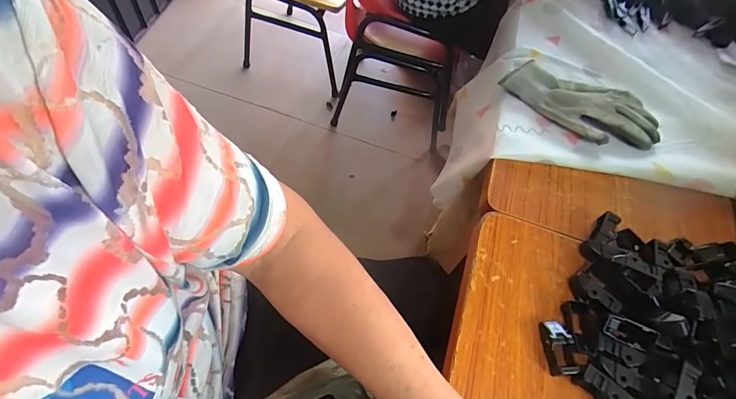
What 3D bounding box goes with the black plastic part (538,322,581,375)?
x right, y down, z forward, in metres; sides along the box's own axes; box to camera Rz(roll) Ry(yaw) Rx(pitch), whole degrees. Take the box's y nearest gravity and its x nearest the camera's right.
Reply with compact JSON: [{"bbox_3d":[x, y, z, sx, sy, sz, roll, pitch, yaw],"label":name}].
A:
[{"bbox_3d":[0.181,0.142,0.359,0.025,0.017,0.047,9,59,-3],"label":"black plastic part"}]

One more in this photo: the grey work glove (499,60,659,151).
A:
[{"bbox_3d":[0.300,-0.135,0.529,0.202,0.028,0.113,36,61,13],"label":"grey work glove"}]

